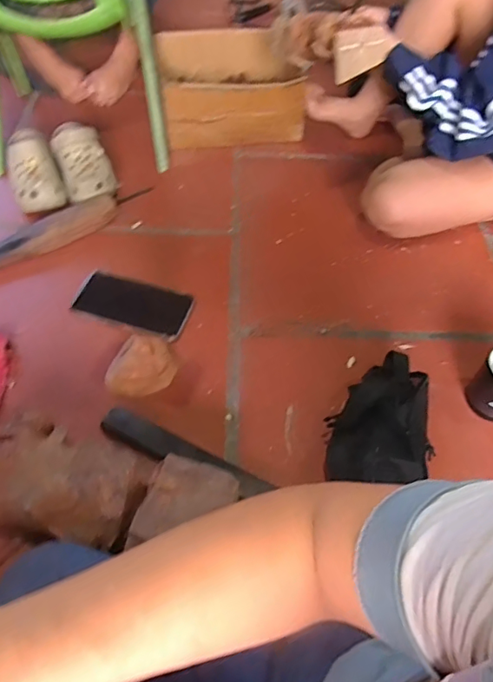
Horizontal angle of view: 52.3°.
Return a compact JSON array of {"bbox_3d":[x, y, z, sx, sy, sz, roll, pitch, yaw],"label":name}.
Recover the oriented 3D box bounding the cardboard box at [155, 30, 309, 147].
[{"bbox_3d":[-0.035,-0.573,1.152,0.318,0.146,0.229,-3,56,-6],"label":"cardboard box"}]

